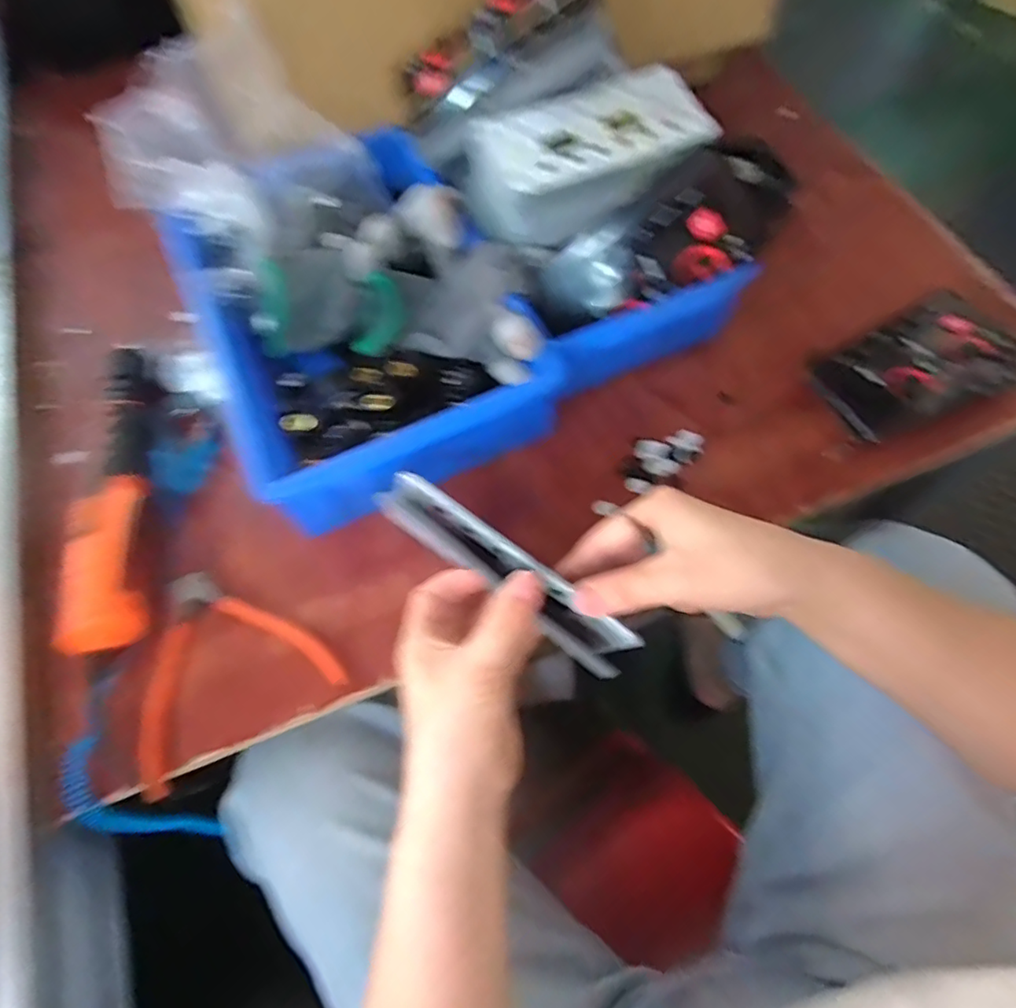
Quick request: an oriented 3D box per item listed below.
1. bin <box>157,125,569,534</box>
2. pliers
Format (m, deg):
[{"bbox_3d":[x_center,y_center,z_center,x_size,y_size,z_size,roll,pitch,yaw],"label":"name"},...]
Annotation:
[{"bbox_3d":[-0.106,-0.142,0.429,0.206,0.093,0.274,-28,66,-11],"label":"bin"},{"bbox_3d":[-0.187,0.098,0.374,0.126,0.019,0.116,-30,67,-12],"label":"pliers"}]

